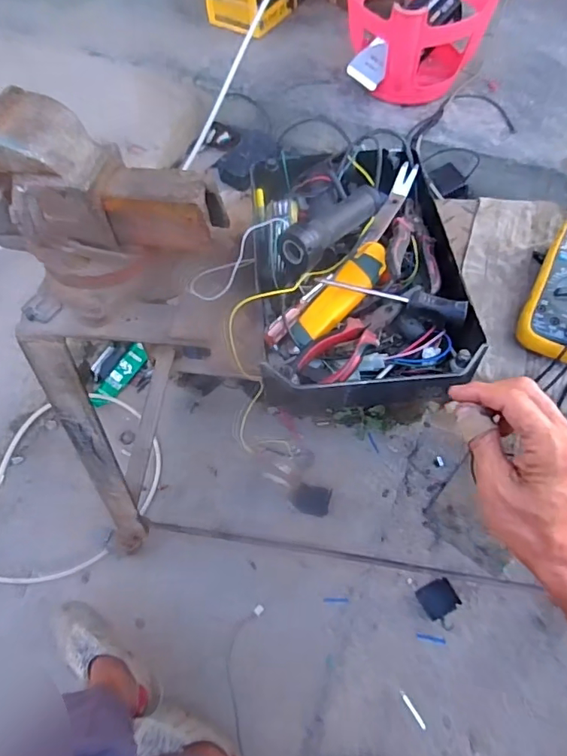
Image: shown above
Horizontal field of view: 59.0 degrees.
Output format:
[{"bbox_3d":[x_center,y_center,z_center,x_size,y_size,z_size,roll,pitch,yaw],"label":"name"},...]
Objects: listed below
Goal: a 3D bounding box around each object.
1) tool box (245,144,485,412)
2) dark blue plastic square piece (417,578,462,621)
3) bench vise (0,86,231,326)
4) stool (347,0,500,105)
[{"bbox_3d":[0.075,-0.128,0.555,0.205,0.082,0.350,-3,58,-1],"label":"tool box"},{"bbox_3d":[0.333,0.476,1.076,0.079,0.005,0.068,-23,71,-15],"label":"dark blue plastic square piece"},{"bbox_3d":[-0.243,-0.184,0.574,0.313,0.183,0.156,17,60,11],"label":"bench vise"},{"bbox_3d":[0.359,-0.904,1.291,0.329,0.234,0.310,-24,61,-13],"label":"stool"}]

